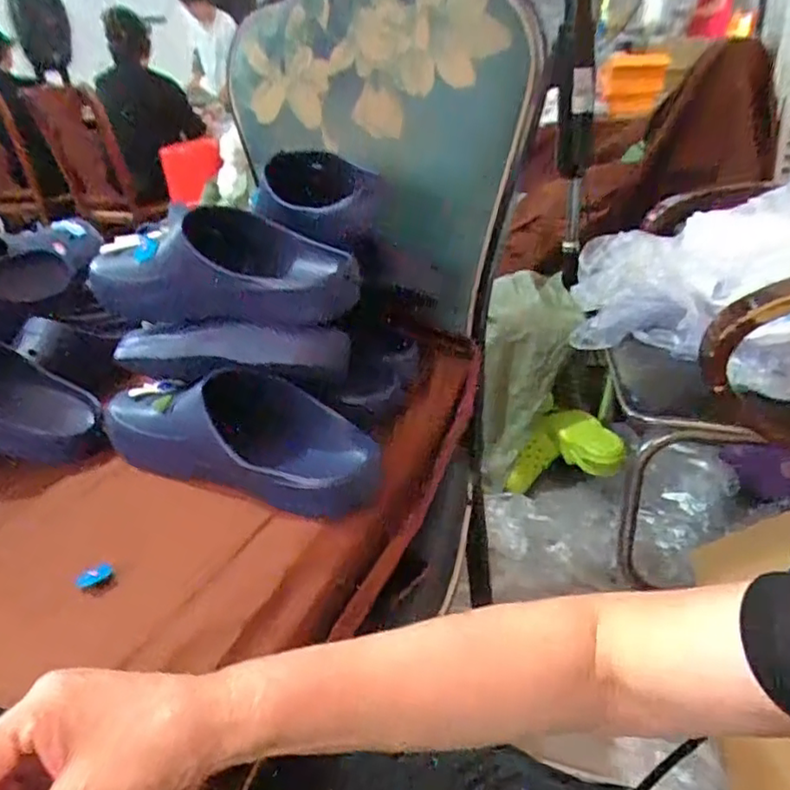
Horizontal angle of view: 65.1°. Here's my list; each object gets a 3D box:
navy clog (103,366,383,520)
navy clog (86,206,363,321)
[{"bbox_3d":[-0.153,0.026,0.578,0.282,0.092,0.107,9,32,23],"label":"navy clog"},{"bbox_3d":[-0.166,-0.128,0.599,0.254,0.077,0.119,9,32,24],"label":"navy clog"}]

